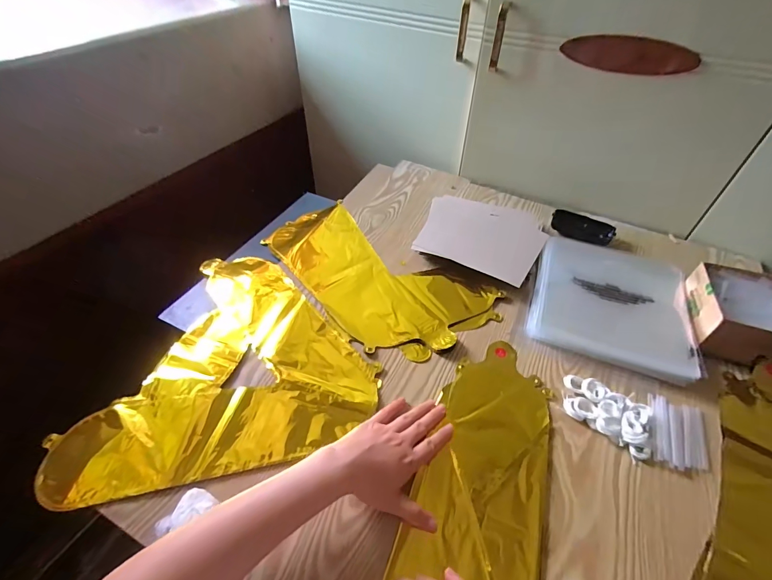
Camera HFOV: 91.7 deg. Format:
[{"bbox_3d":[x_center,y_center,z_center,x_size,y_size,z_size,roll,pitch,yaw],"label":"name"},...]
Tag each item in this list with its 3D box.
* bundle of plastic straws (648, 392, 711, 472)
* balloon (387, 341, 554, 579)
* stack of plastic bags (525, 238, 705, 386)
[{"bbox_3d":[0.347,0.167,0.444,0.063,0.013,0.092,20,50,17],"label":"bundle of plastic straws"},{"bbox_3d":[0.093,0.237,0.388,0.133,0.009,0.438,17,48,14],"label":"balloon"},{"bbox_3d":[0.341,0.013,0.576,0.211,0.025,0.230,16,49,14],"label":"stack of plastic bags"}]

